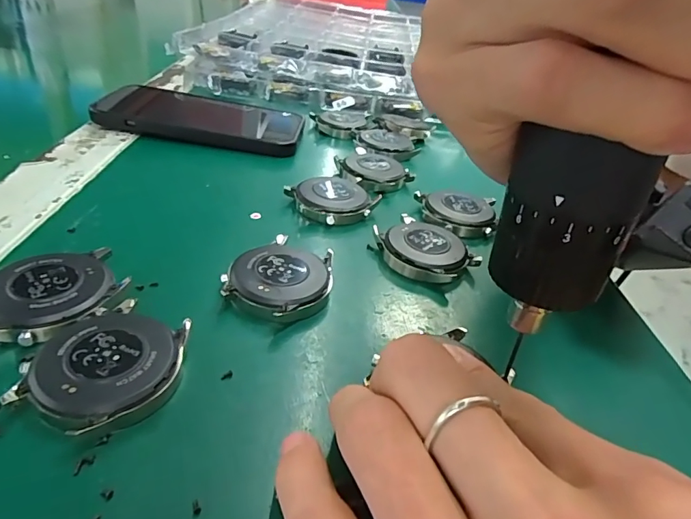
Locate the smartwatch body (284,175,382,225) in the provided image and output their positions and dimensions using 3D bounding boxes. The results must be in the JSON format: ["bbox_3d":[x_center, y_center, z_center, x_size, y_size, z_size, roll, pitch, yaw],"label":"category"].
[{"bbox_3d":[-0.006,-0.037,0.274,0.049,0.010,0.045,6,35,-4],"label":"smartwatch body"}]

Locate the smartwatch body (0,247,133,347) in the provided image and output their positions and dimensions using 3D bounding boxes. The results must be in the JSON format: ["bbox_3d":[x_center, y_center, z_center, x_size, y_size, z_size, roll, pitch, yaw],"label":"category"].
[{"bbox_3d":[-0.116,0.010,0.177,0.051,0.008,0.048,-21,45,-36],"label":"smartwatch body"}]

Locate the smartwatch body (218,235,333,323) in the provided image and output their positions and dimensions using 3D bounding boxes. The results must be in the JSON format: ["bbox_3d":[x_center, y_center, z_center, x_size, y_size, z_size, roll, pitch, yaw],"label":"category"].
[{"bbox_3d":[-0.028,0.010,0.205,0.044,0.014,0.049,23,37,19],"label":"smartwatch body"}]

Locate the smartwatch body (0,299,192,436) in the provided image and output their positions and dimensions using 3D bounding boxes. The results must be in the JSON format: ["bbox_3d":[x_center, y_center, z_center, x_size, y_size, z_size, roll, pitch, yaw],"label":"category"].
[{"bbox_3d":[-0.079,0.036,0.154,0.042,0.014,0.050,18,36,13],"label":"smartwatch body"}]

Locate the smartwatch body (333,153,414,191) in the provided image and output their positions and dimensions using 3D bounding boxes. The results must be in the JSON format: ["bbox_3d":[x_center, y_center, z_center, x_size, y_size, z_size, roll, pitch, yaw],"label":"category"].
[{"bbox_3d":[0.019,-0.061,0.314,0.048,0.009,0.039,0,36,-13],"label":"smartwatch body"}]

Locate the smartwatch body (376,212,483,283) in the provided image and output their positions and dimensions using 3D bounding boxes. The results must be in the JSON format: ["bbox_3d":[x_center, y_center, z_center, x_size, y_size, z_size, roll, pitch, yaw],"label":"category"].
[{"bbox_3d":[0.039,-0.006,0.241,0.045,0.009,0.053,-20,44,-35],"label":"smartwatch body"}]

